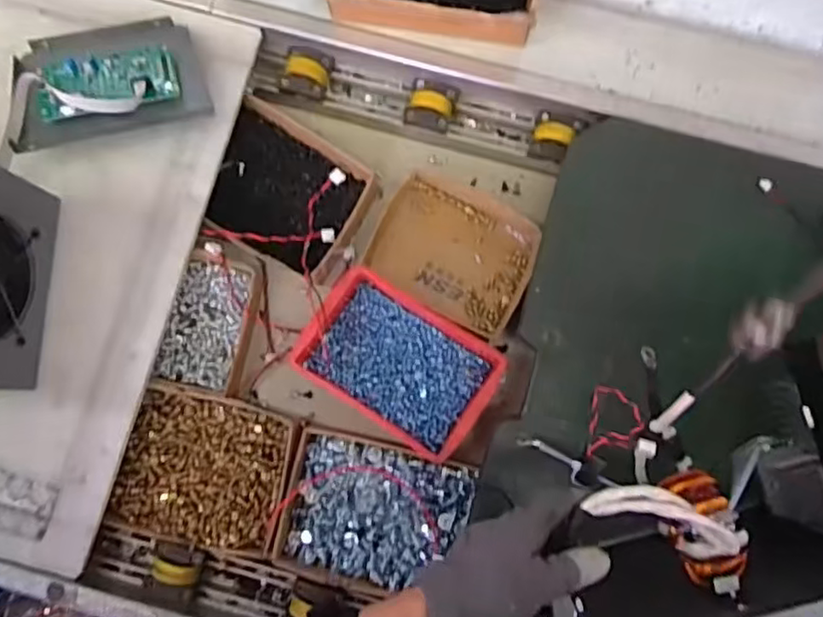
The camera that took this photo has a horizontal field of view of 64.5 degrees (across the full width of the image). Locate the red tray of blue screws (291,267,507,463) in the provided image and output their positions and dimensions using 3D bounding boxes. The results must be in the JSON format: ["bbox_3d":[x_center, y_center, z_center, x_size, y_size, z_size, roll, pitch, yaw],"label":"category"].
[{"bbox_3d":[-0.012,0.059,0.724,0.198,0.061,0.138,33,83,4],"label":"red tray of blue screws"}]

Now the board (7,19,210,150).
[{"bbox_3d":[-0.329,-0.250,0.698,0.200,0.058,0.128,-16,82,-2],"label":"board"}]

